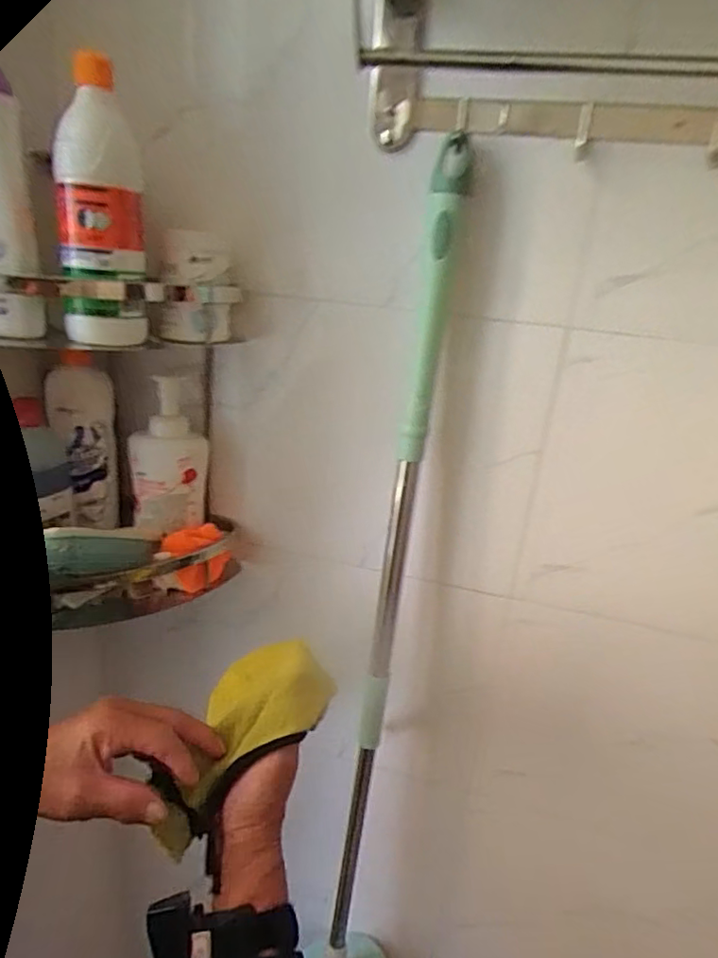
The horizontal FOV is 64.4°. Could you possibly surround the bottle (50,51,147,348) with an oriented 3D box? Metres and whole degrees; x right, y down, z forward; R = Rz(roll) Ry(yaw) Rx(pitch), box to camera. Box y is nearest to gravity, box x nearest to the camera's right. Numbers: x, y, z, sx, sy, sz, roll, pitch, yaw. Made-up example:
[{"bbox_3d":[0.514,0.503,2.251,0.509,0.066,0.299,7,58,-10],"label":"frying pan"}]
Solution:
[{"bbox_3d":[-0.219,-0.226,0.481,0.065,0.214,0.054,-4,23,-23],"label":"bottle"}]

